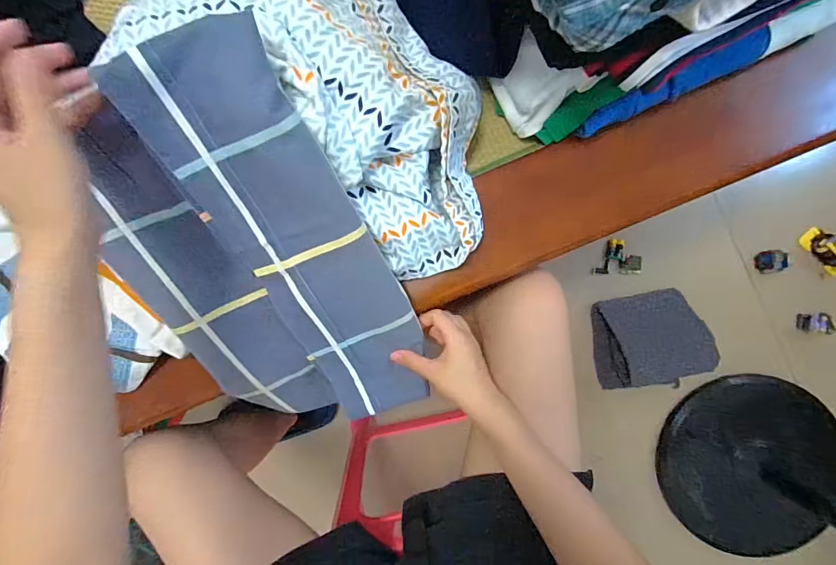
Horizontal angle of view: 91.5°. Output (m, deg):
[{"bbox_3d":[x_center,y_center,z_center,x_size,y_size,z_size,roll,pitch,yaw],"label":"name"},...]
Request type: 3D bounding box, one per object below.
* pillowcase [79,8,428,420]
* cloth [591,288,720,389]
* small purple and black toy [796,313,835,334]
[{"bbox_3d":[-0.152,0.006,0.390,0.234,0.040,0.394,-20,123,11],"label":"pillowcase"},{"bbox_3d":[0.487,0.114,0.849,0.206,0.084,0.183,-10,91,3],"label":"cloth"},{"bbox_3d":[0.839,0.085,0.856,0.053,0.031,0.042,7,92,3],"label":"small purple and black toy"}]

